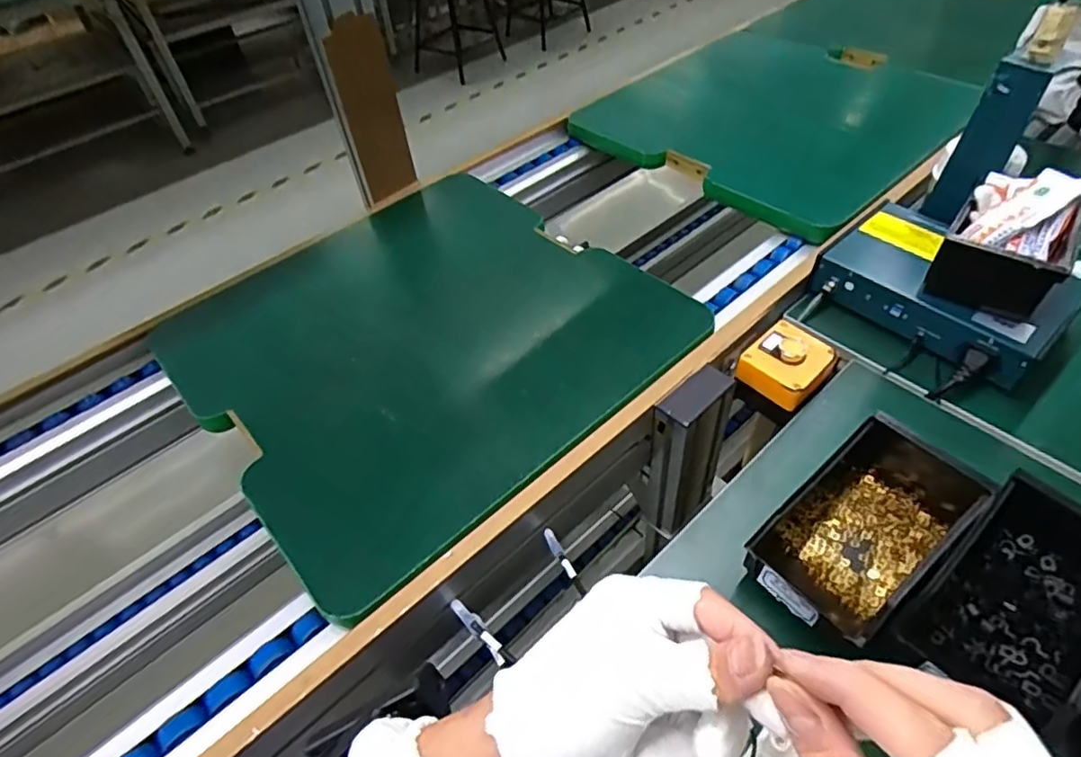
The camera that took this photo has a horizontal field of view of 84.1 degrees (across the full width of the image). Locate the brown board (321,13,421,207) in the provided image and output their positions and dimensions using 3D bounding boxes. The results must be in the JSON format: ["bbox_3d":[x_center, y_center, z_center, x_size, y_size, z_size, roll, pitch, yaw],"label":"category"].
[{"bbox_3d":[-0.226,-0.363,0.815,0.086,0.229,0.017,-36,55,-28],"label":"brown board"}]

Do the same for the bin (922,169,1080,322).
[{"bbox_3d":[0.488,-0.143,0.620,0.104,0.075,0.159,33,60,30],"label":"bin"}]

